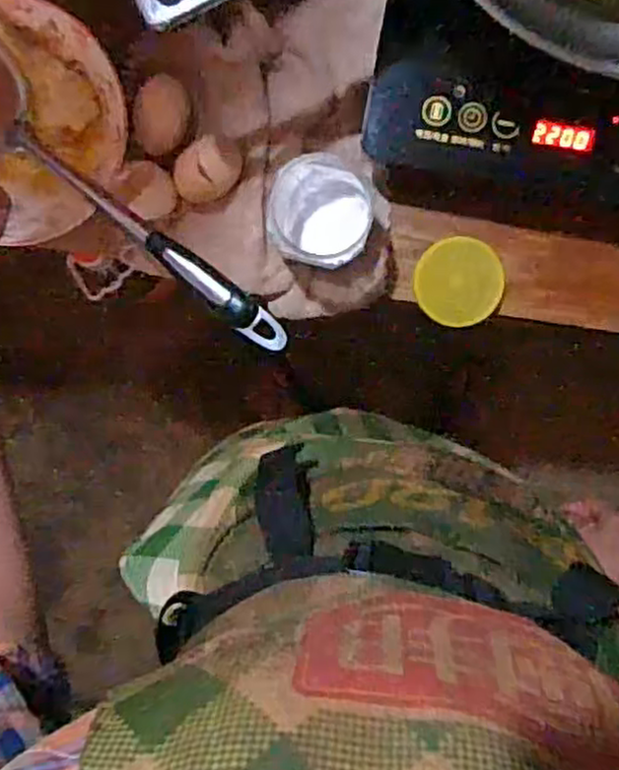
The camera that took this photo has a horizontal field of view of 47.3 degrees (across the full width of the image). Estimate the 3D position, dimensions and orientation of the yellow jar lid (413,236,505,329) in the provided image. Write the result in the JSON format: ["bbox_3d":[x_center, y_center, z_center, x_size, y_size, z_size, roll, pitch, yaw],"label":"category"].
[{"bbox_3d":[0.118,-0.081,0.556,0.065,0.015,0.069,0,97,3],"label":"yellow jar lid"}]

